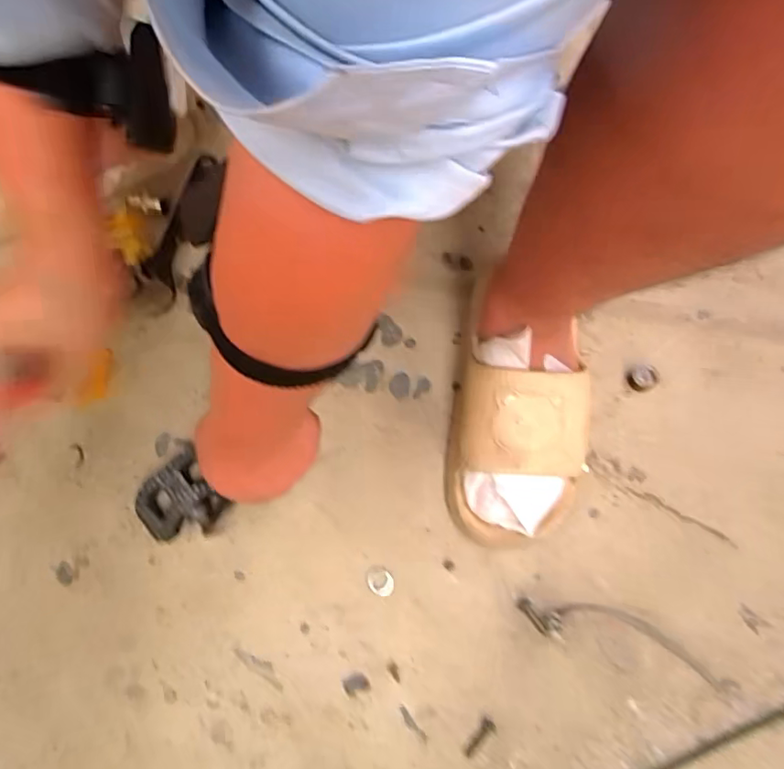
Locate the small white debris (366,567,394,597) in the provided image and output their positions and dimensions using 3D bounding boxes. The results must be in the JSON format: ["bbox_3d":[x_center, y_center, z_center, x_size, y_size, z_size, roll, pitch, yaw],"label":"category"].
[{"bbox_3d":[-0.011,0.173,0.494,0.027,0.004,0.021,37,77,13],"label":"small white debris"}]

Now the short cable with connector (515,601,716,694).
[{"bbox_3d":[0.191,0.210,0.472,0.170,0.007,0.036,14,73,7],"label":"short cable with connector"}]

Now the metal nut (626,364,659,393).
[{"bbox_3d":[0.240,-0.005,0.541,0.027,0.011,0.025,-28,73,-7],"label":"metal nut"}]

